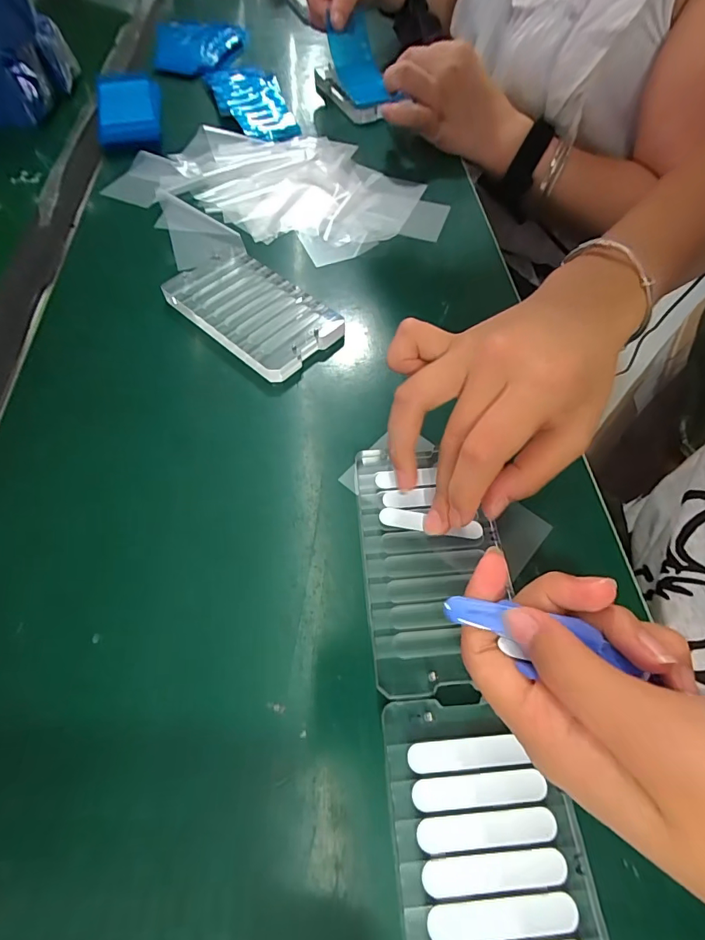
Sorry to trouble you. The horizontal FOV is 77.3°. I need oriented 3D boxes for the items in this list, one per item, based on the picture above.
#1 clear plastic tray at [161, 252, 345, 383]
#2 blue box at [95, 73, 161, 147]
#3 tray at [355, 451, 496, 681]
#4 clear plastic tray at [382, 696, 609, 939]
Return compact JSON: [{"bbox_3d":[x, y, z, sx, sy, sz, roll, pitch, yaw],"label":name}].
[{"bbox_3d":[-0.070,-0.113,0.312,0.117,0.013,0.069,40,68,21],"label":"clear plastic tray"},{"bbox_3d":[-0.231,-0.372,0.456,0.063,0.022,0.140,-13,61,-7],"label":"blue box"},{"bbox_3d":[0.037,0.041,0.221,0.063,0.007,0.119,-5,62,-3],"label":"tray"},{"bbox_3d":[0.051,0.151,0.158,0.068,0.012,0.122,-5,60,-2],"label":"clear plastic tray"}]

